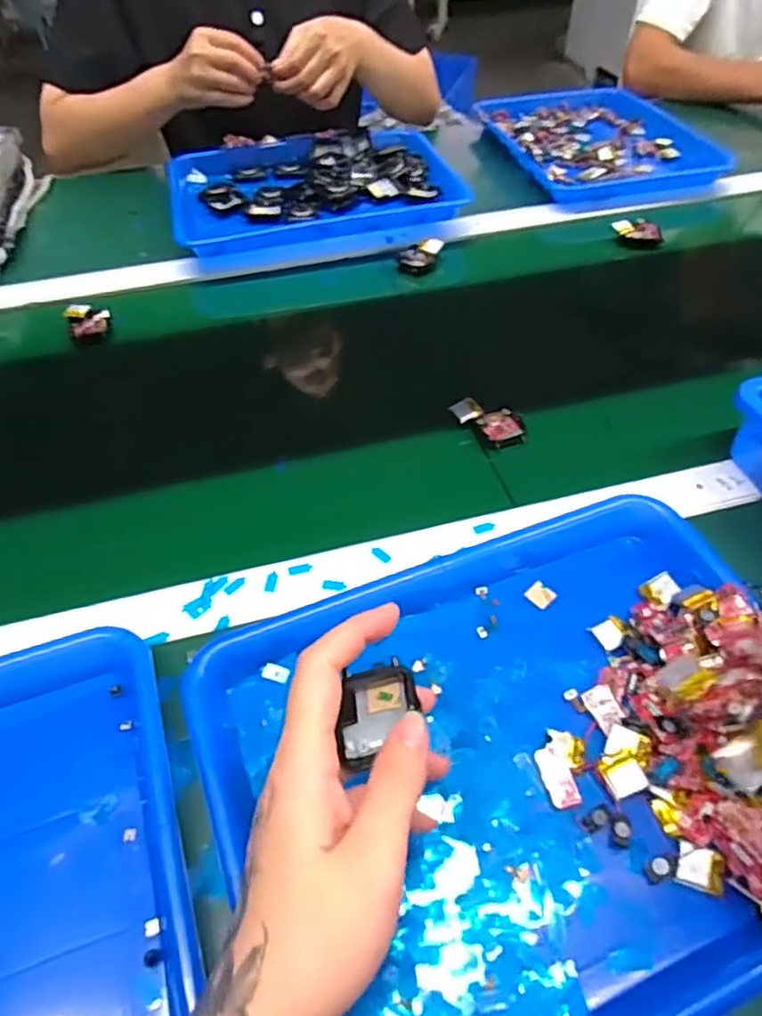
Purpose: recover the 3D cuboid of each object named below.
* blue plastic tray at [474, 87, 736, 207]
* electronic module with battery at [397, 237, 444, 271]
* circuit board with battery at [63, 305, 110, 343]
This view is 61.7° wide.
[{"bbox_3d":[0.289,-0.501,0.870,0.247,0.032,0.295,-12,52,-9],"label":"blue plastic tray"},{"bbox_3d":[0.044,-0.279,0.701,0.048,0.018,0.033,-4,51,-2],"label":"electronic module with battery"},{"bbox_3d":[-0.290,-0.186,0.633,0.038,0.013,0.053,-25,55,-18],"label":"circuit board with battery"}]

